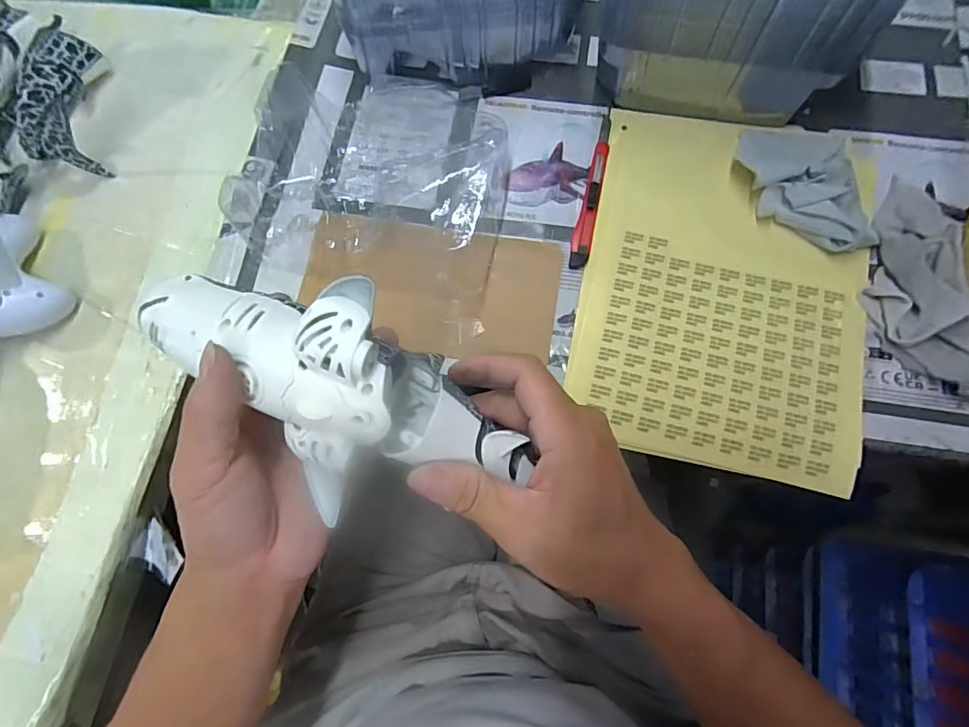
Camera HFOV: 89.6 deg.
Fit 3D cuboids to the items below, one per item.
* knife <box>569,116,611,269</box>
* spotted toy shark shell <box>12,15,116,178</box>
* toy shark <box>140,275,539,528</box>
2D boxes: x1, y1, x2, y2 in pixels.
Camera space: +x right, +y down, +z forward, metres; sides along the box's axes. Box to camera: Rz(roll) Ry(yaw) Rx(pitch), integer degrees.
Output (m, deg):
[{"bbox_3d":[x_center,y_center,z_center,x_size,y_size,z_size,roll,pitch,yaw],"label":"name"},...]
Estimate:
[{"bbox_3d":[0.092,-0.150,0.416,0.016,0.006,0.152,11,73,6],"label":"knife"},{"bbox_3d":[-0.378,-0.234,0.436,0.067,0.053,0.134,-8,72,0],"label":"spotted toy shark shell"},{"bbox_3d":[-0.076,0.016,0.234,0.208,0.067,0.094,26,75,-6],"label":"toy shark"}]

